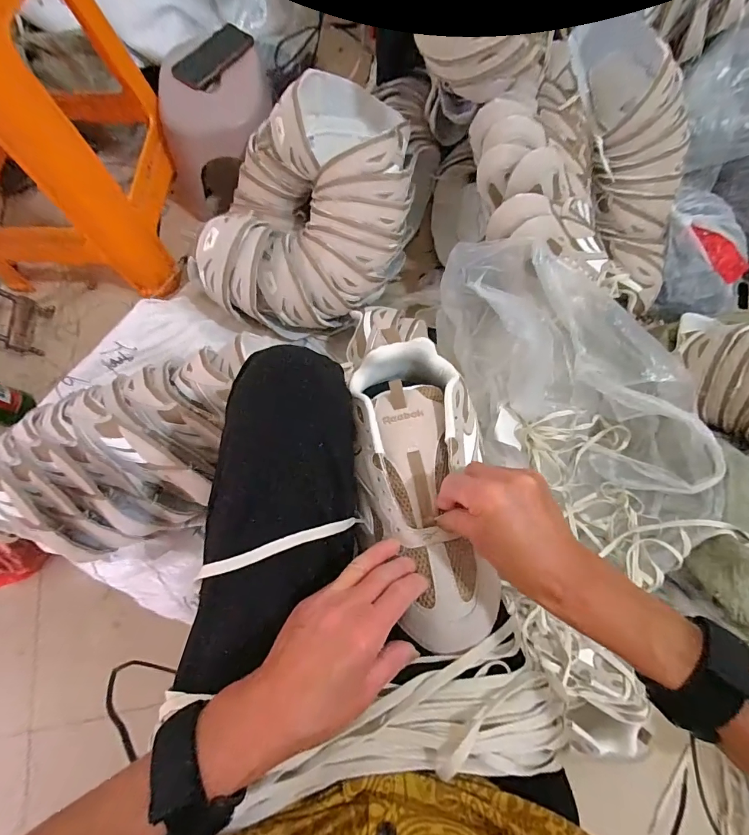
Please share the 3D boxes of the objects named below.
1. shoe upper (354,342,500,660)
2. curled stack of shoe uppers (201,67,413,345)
[{"bbox_3d":[0.043,0.052,0.341,0.104,0.067,0.252,-8,72,-1],"label":"shoe upper"},{"bbox_3d":[-0.103,-0.365,0.686,0.320,0.152,0.416,1,72,2],"label":"curled stack of shoe uppers"}]

